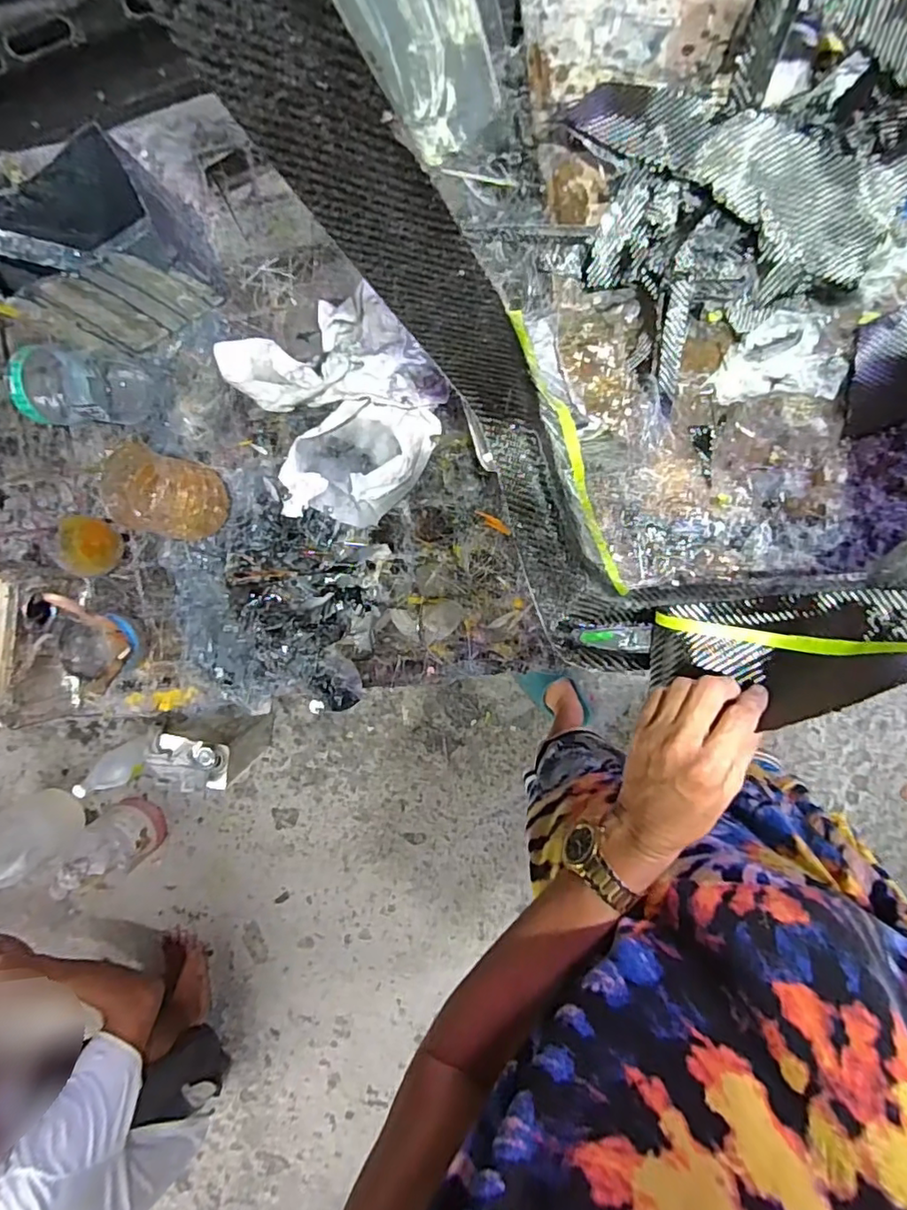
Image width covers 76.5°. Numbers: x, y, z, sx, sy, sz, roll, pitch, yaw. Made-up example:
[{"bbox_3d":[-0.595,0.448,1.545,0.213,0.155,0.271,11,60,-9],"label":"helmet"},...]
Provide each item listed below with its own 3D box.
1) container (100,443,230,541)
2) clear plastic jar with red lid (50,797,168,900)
[{"bbox_3d":[-0.283,-0.107,0.567,0.079,0.105,0.078,22,99,2],"label":"container"},{"bbox_3d":[-0.865,0.615,1.448,0.140,0.293,0.157,-38,92,9],"label":"clear plastic jar with red lid"}]

